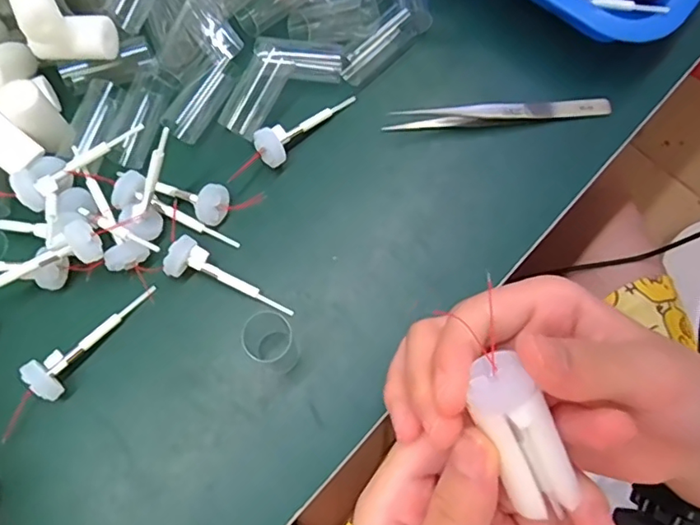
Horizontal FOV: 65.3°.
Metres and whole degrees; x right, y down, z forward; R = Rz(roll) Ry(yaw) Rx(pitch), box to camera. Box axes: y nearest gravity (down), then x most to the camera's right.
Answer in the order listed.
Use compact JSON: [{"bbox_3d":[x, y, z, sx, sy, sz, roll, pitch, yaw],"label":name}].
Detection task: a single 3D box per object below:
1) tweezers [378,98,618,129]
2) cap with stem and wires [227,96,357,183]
[{"bbox_3d":[0.085,-0.084,0.306,0.126,0.012,0.013,-5,73,-3],"label":"tweezers"},{"bbox_3d":[-0.032,-0.072,0.295,0.020,0.017,0.081,41,76,10],"label":"cap with stem and wires"}]

